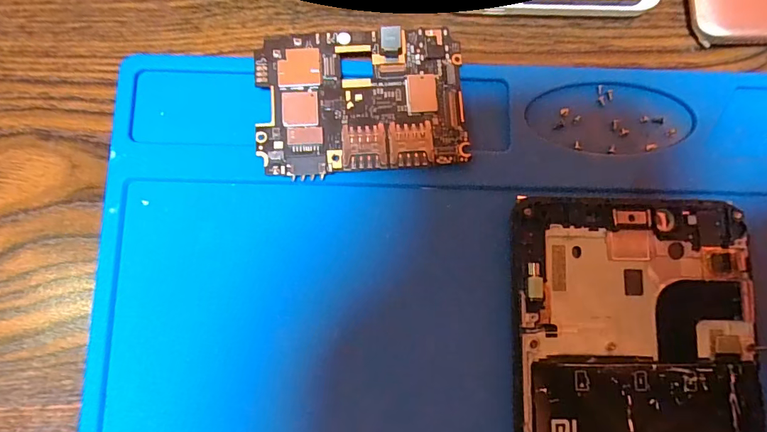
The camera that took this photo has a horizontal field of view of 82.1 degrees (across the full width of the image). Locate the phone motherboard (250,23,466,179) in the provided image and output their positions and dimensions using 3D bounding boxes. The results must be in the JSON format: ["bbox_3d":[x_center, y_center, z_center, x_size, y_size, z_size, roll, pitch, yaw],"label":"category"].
[{"bbox_3d":[-0.007,-0.037,0.144,0.065,0.007,0.046,-5,81,-2],"label":"phone motherboard"}]

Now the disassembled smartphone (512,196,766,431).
[{"bbox_3d":[0.076,0.067,0.129,0.073,0.005,0.146,0,81,-1],"label":"disassembled smartphone"}]

